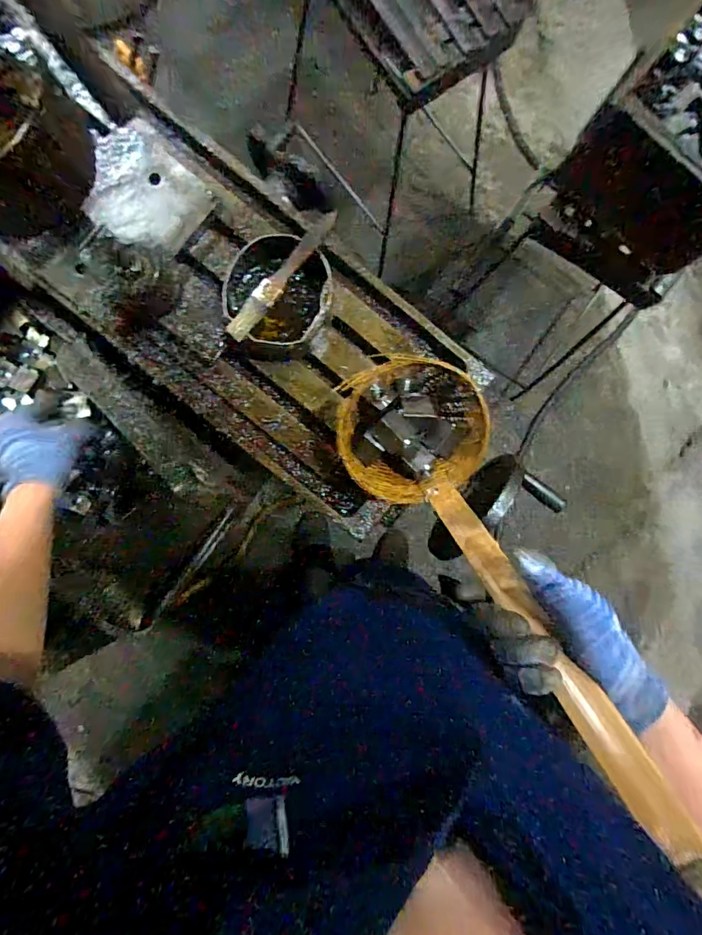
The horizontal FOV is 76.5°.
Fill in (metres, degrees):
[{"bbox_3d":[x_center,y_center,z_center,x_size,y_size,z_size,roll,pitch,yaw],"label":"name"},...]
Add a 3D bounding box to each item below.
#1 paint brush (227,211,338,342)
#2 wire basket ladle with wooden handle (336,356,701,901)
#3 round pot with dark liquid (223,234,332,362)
[{"bbox_3d":[-0.067,-0.186,0.427,0.024,0.015,0.153,37,87,-1],"label":"paint brush"},{"bbox_3d":[0.120,0.079,0.327,0.135,0.102,0.451,-26,52,-4],"label":"wire basket ladle with wooden handle"},{"bbox_3d":[-0.072,-0.171,0.456,0.101,0.060,0.108,-3,88,-3],"label":"round pot with dark liquid"}]

